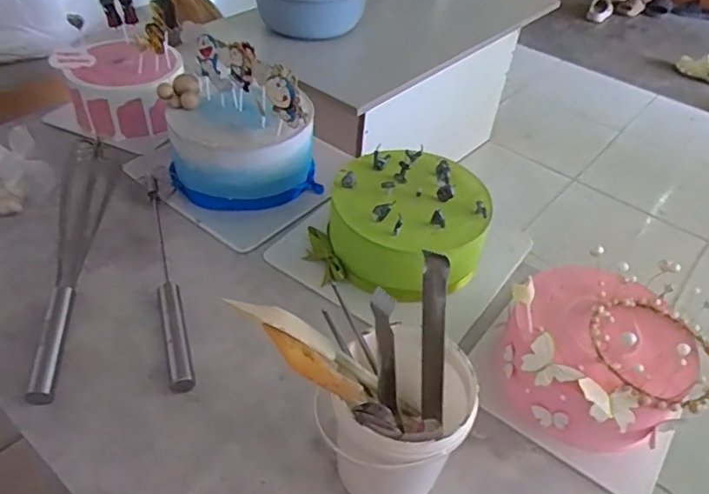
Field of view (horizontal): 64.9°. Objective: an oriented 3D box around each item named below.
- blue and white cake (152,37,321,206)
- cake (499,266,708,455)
[{"bbox_3d":[-0.158,-0.170,0.767,0.198,0.179,0.155,-8,45,-14],"label":"blue and white cake"},{"bbox_3d":[0.246,0.109,0.558,0.192,0.102,0.164,25,47,20],"label":"cake"}]

